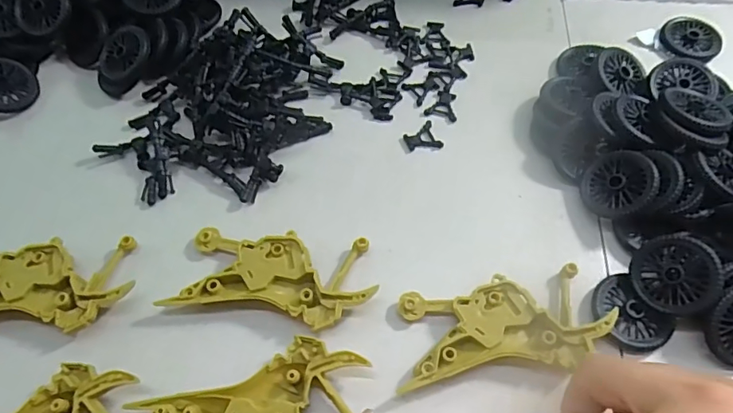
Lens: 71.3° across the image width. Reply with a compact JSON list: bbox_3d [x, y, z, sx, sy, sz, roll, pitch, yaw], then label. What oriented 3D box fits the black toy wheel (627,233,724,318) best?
[{"bbox_3d":[0.149,0.033,0.248,0.037,0.007,0.037,33,96,38],"label":"black toy wheel"}]

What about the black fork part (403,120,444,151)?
[{"bbox_3d":[0.034,-0.042,0.310,0.021,0.004,0.020,-21,61,-10],"label":"black fork part"}]

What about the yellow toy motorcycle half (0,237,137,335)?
[{"bbox_3d":[-0.168,0.041,0.261,0.095,0.017,0.048,-2,60,1],"label":"yellow toy motorcycle half"}]

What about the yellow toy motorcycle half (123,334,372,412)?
[{"bbox_3d":[-0.047,0.094,0.228,0.096,0.014,0.050,-14,60,-6],"label":"yellow toy motorcycle half"}]

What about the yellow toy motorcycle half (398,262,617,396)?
[{"bbox_3d":[0.064,0.058,0.248,0.097,0.013,0.046,-9,60,-3],"label":"yellow toy motorcycle half"}]

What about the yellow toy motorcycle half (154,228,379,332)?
[{"bbox_3d":[-0.046,0.037,0.262,0.096,0.013,0.047,3,60,4],"label":"yellow toy motorcycle half"}]

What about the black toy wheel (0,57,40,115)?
[{"bbox_3d":[-0.231,-0.076,0.324,0.036,0.033,0.013,-13,24,-13],"label":"black toy wheel"}]

